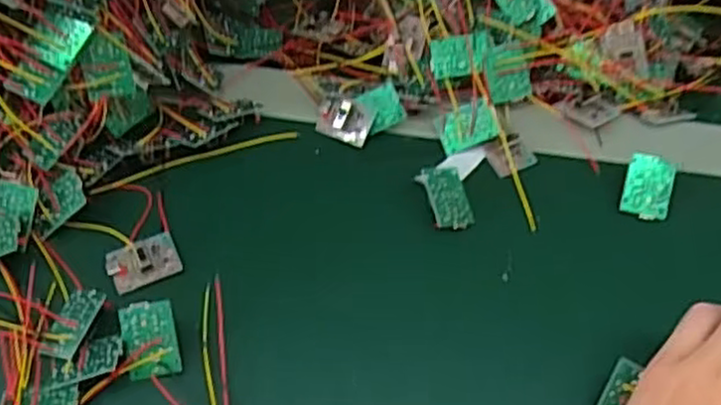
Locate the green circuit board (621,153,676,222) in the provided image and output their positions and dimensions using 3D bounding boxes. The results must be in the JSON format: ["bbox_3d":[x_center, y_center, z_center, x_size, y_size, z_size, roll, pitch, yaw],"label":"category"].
[{"bbox_3d":[0.167,-0.009,0.425,0.026,0.004,0.036,14,84,11],"label":"green circuit board"}]

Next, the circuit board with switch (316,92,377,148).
[{"bbox_3d":[-0.009,-0.051,0.453,0.033,0.010,0.026,19,88,5],"label":"circuit board with switch"}]

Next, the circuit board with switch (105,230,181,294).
[{"bbox_3d":[-0.117,0.031,0.393,0.036,0.006,0.027,-25,58,-18],"label":"circuit board with switch"}]

